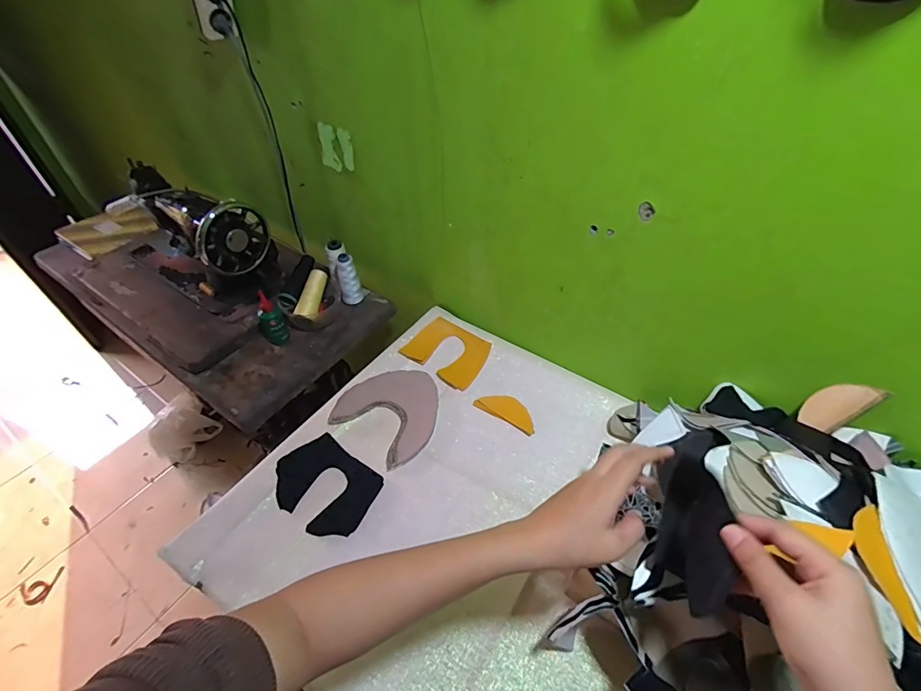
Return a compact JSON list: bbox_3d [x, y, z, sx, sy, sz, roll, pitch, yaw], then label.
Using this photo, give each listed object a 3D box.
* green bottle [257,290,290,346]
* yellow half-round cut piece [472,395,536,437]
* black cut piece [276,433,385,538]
[{"bbox_3d":[-0.368,-0.050,0.857,0.045,0.096,0.043,-30,53,-25],"label":"green bottle"},{"bbox_3d":[0.083,0.112,0.760,0.113,0.006,0.050,27,52,24],"label":"yellow half-round cut piece"},{"bbox_3d":[-0.205,0.215,0.675,0.158,0.011,0.120,30,56,21],"label":"black cut piece"}]

